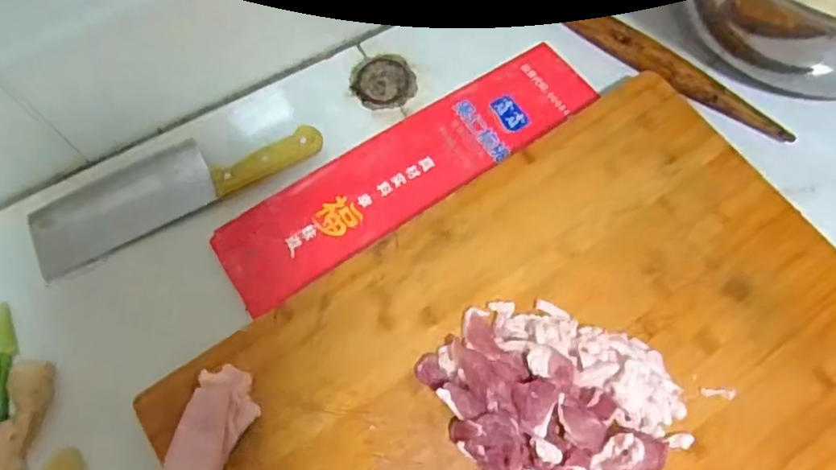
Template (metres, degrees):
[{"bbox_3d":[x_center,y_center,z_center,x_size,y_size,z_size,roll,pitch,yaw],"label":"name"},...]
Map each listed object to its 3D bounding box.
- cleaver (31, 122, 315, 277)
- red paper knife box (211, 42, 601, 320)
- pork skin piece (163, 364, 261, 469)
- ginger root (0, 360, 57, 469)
[{"bbox_3d":[-0.236,-0.052,0.611,0.279,0.019,0.075,-26,70,-8],"label":"cleaver"},{"bbox_3d":[-0.007,-0.066,0.618,0.395,0.010,0.100,-31,70,-10],"label":"red paper knife box"},{"bbox_3d":[-0.162,0.159,0.487,0.051,0.028,0.111,13,69,7],"label":"pork skin piece"},{"bbox_3d":[-0.329,0.173,0.511,0.033,0.025,0.136,4,68,3],"label":"ginger root"}]

